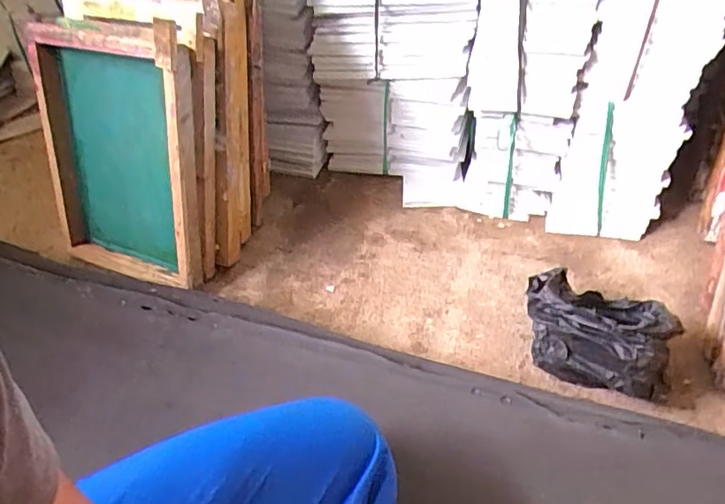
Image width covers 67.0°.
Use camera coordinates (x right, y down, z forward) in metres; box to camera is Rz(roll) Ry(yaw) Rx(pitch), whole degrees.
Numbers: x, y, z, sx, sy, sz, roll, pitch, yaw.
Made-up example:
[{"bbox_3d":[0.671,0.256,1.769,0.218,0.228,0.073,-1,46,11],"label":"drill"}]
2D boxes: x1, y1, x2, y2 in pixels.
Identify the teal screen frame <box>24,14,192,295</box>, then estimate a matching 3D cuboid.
[{"bbox_3d":[-0.394,-0.152,0.875,0.284,0.391,0.058,15,28,21],"label":"teal screen frame"}]

